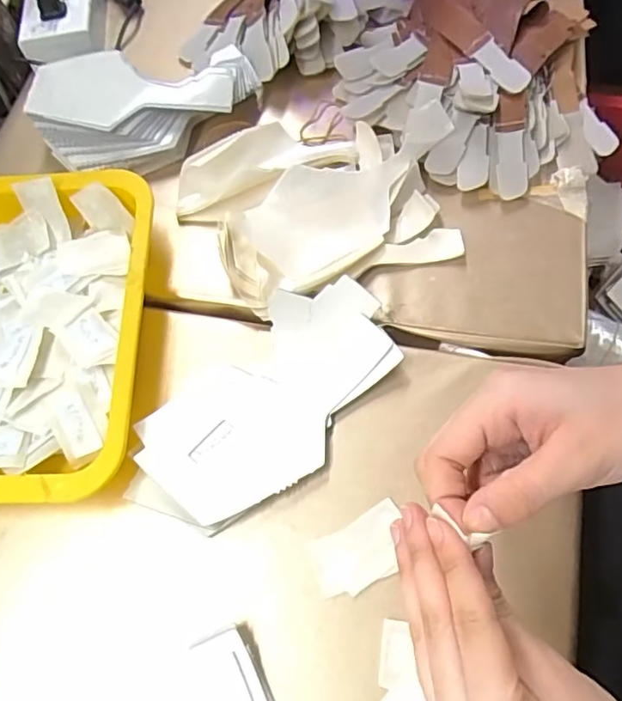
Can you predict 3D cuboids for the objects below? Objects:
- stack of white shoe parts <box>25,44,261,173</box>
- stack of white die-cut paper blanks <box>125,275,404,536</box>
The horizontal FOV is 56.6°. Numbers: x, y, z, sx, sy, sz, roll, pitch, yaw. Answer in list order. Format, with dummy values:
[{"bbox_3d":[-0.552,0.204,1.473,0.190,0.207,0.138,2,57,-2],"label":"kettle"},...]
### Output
[{"bbox_3d":[-0.149,-0.217,0.513,0.192,0.049,0.117,-5,65,3],"label":"stack of white shoe parts"},{"bbox_3d":[-0.031,0.034,0.401,0.105,0.023,0.198,38,76,15],"label":"stack of white die-cut paper blanks"}]

